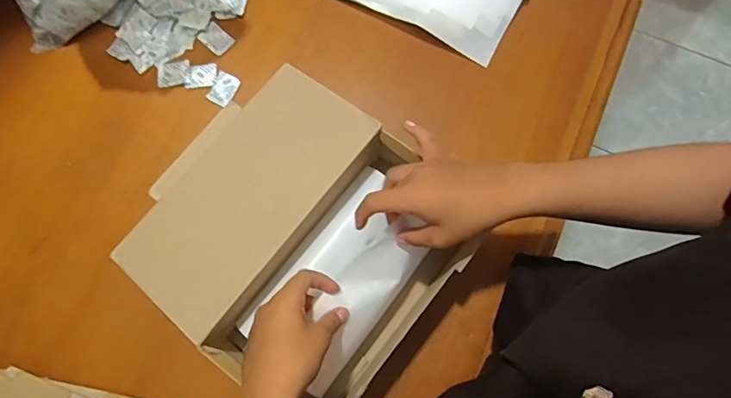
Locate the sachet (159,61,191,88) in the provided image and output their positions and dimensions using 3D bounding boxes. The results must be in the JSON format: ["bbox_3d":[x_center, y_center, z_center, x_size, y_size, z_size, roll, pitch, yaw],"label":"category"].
[{"bbox_3d":[-0.236,-0.156,0.594,0.039,0.004,0.030,-10,79,-2],"label":"sachet"}]

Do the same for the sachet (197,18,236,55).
[{"bbox_3d":[-0.188,-0.202,0.606,0.039,0.004,0.030,43,84,-1],"label":"sachet"}]

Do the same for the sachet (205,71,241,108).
[{"bbox_3d":[-0.174,-0.134,0.590,0.030,0.004,0.039,29,80,5],"label":"sachet"}]

